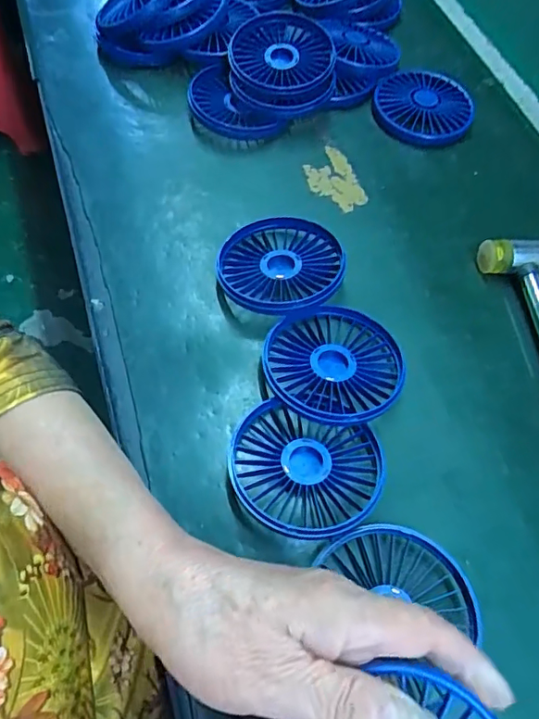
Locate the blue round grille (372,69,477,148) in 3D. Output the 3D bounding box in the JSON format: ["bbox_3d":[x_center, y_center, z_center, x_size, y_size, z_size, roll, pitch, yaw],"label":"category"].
[{"bbox_3d":[0.136,-0.224,0.457,0.085,0.014,0.082,1,63,-2],"label":"blue round grille"}]

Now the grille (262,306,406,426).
[{"bbox_3d":[0.043,0.002,0.328,0.087,0.023,0.084,1,63,-2],"label":"grille"}]

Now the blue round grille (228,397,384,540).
[{"bbox_3d":[0.020,0.064,0.298,0.085,0.019,0.073,17,63,6],"label":"blue round grille"}]

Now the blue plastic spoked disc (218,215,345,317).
[{"bbox_3d":[0.008,-0.067,0.362,0.086,0.024,0.084,1,63,-2],"label":"blue plastic spoked disc"}]

